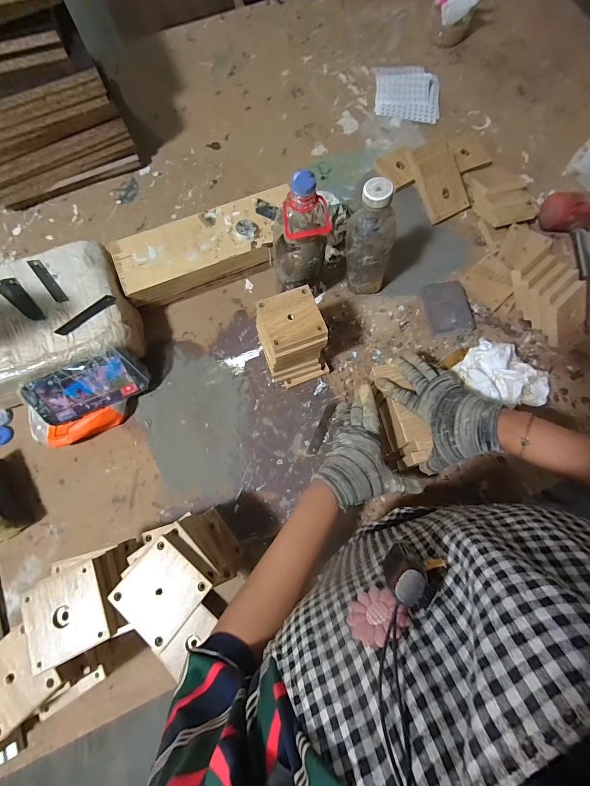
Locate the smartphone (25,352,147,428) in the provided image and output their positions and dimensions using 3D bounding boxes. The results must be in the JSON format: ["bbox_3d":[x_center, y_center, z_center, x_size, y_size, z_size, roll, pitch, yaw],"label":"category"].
[{"bbox_3d":[-0.328,-0.007,0.527,0.167,0.084,0.014,-25,39,-8],"label":"smartphone"}]

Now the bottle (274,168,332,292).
[{"bbox_3d":[0.007,-0.223,0.523,0.086,0.230,0.076,1,76,-1],"label":"bottle"}]

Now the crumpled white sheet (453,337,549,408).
[{"bbox_3d":[0.341,-0.029,0.546,0.123,0.087,0.125,-18,77,-5],"label":"crumpled white sheet"}]

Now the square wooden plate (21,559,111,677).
[{"bbox_3d":[-0.245,0.237,0.352,0.079,0.013,0.080,-24,78,-7],"label":"square wooden plate"}]

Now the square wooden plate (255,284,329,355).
[{"bbox_3d":[-0.005,-0.108,0.475,0.081,0.013,0.085,-19,77,-6],"label":"square wooden plate"}]

